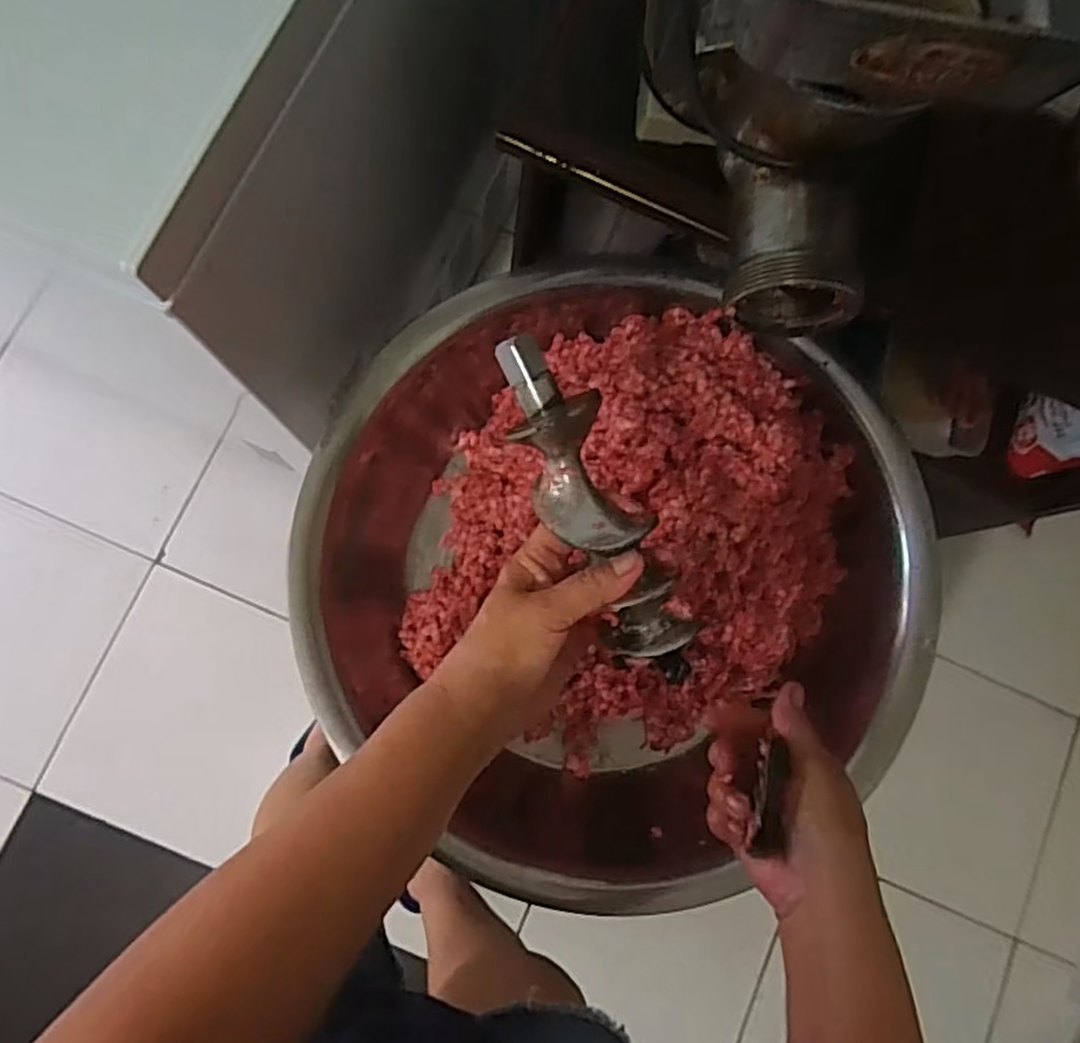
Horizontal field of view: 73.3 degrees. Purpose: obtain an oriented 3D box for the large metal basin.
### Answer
[{"bbox_3d":[0.072,0.044,0.766,0.569,0.258,0.572,1,81,-5],"label":"large metal basin"}]

